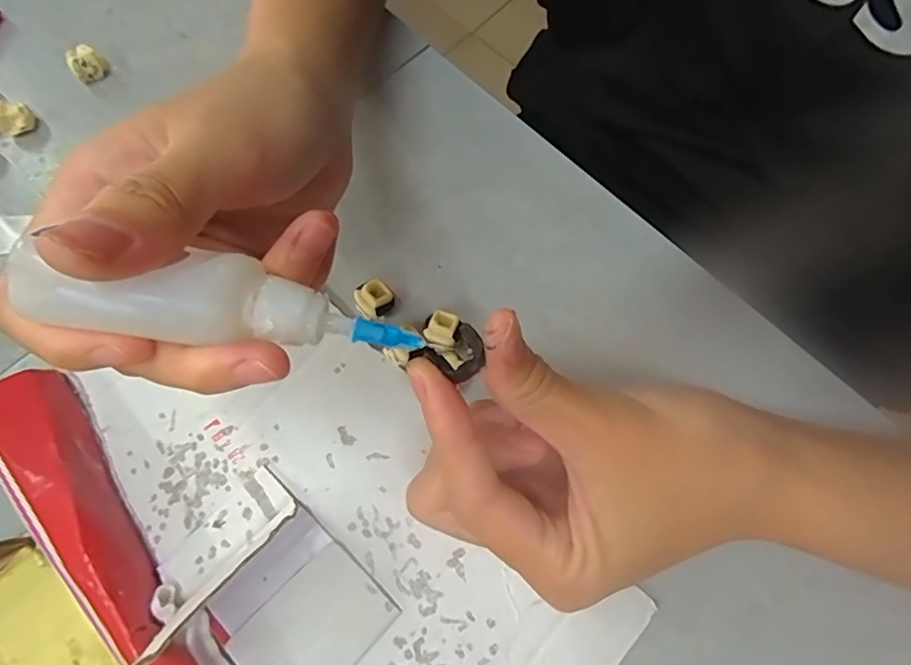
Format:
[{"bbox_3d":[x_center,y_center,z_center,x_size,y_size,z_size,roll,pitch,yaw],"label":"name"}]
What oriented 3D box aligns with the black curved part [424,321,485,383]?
[{"bbox_3d":[0.001,0.006,0.148,0.014,0.004,0.013,-33,74,-13],"label":"black curved part"}]

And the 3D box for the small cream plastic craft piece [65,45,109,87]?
[{"bbox_3d":[-0.183,-0.133,0.275,0.015,0.017,0.011,-37,76,-14],"label":"small cream plastic craft piece"}]

